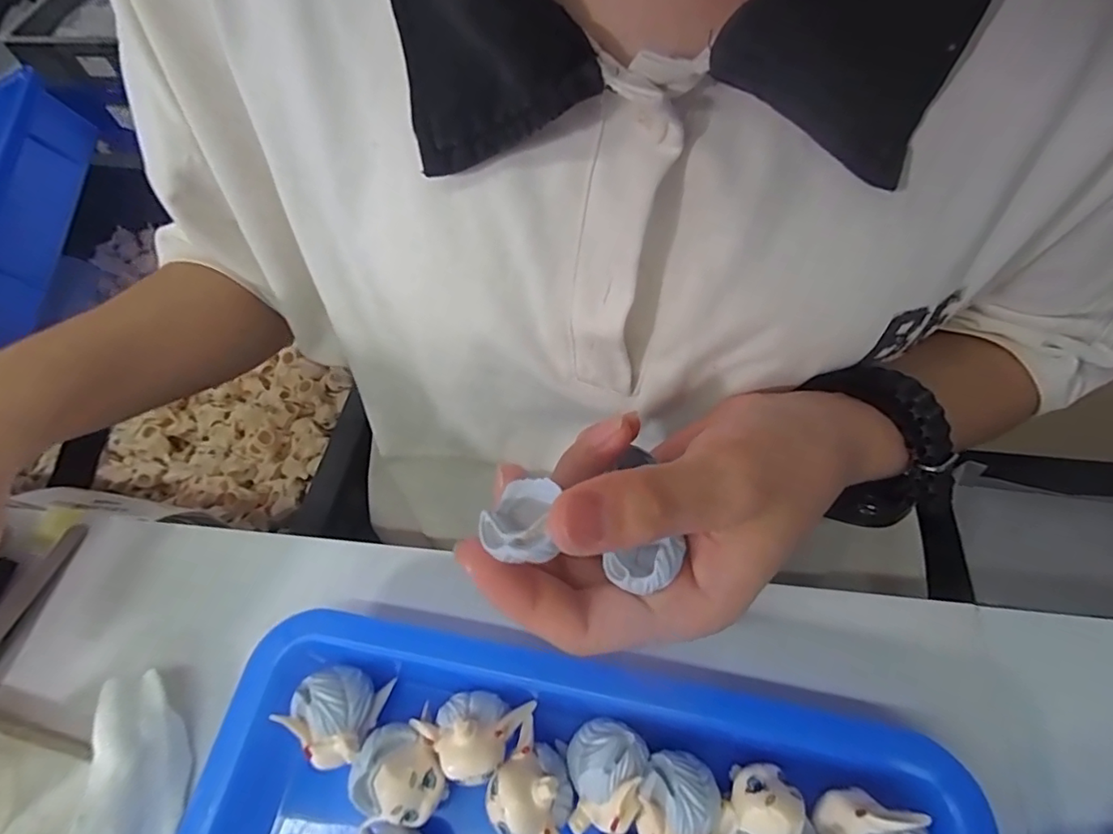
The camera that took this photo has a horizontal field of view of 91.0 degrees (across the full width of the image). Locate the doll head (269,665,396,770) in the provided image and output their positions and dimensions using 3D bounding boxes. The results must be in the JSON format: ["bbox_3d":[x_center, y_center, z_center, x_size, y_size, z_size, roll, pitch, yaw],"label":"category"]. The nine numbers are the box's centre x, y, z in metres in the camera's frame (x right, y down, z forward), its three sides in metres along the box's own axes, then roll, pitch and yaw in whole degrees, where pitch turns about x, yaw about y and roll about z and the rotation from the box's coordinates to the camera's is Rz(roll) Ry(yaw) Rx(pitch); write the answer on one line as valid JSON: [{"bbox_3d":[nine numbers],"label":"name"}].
[{"bbox_3d":[-0.071,0.094,0.173,0.025,0.020,0.027,7,62,7],"label":"doll head"}]

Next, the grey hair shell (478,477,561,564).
[{"bbox_3d":[-0.010,0.026,0.142,0.020,0.015,0.024,6,62,7],"label":"grey hair shell"}]

